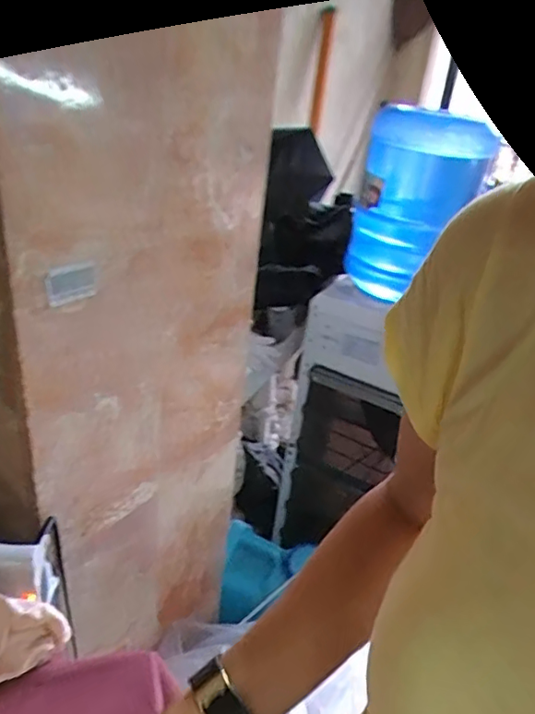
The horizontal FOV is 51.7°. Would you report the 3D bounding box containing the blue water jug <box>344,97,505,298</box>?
[{"bbox_3d":[0.278,-0.294,1.131,0.248,0.348,0.248,20,32,23],"label":"blue water jug"}]

